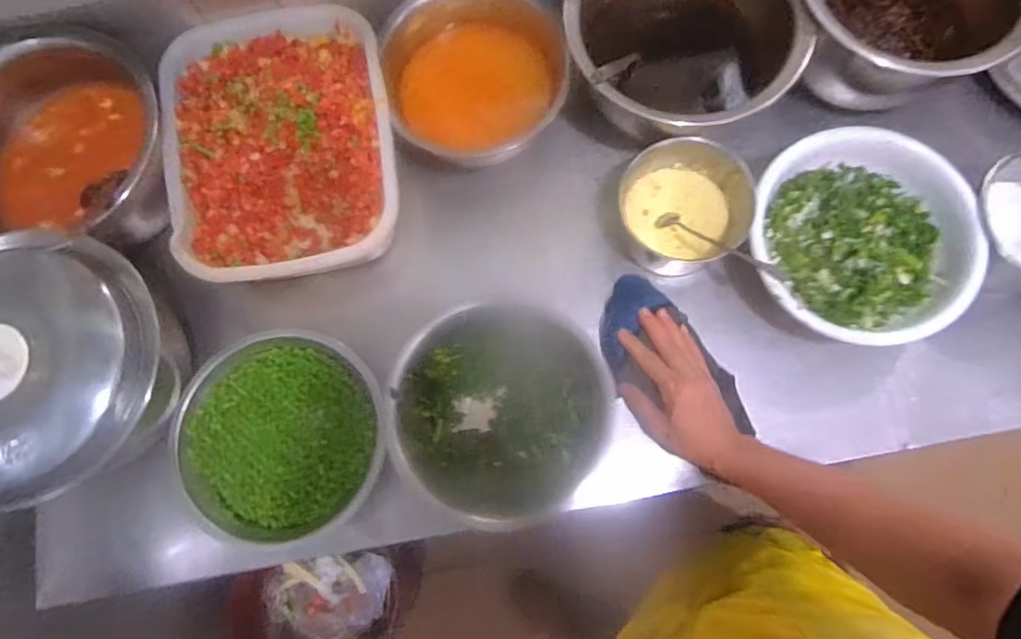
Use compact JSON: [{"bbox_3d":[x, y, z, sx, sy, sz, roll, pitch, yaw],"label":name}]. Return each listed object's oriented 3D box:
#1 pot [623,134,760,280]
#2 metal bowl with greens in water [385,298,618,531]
[{"bbox_3d":[0.207,-0.141,0.698,0.138,0.085,0.146,0,77,2],"label":"pot"},{"bbox_3d":[-0.015,0.099,0.629,0.208,0.103,0.207,0,77,2],"label":"metal bowl with greens in water"}]

